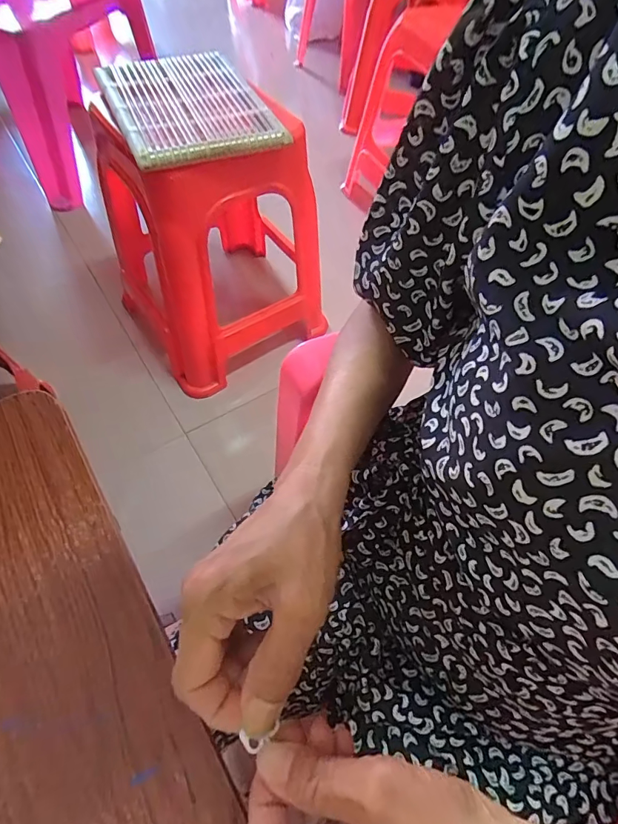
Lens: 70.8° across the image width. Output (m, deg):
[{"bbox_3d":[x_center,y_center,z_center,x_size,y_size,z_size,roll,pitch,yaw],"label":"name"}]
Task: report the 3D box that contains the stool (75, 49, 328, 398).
[{"bbox_3d":[-0.202,-0.354,0.885,0.359,0.488,0.338,-34,66,-23],"label":"stool"}]

